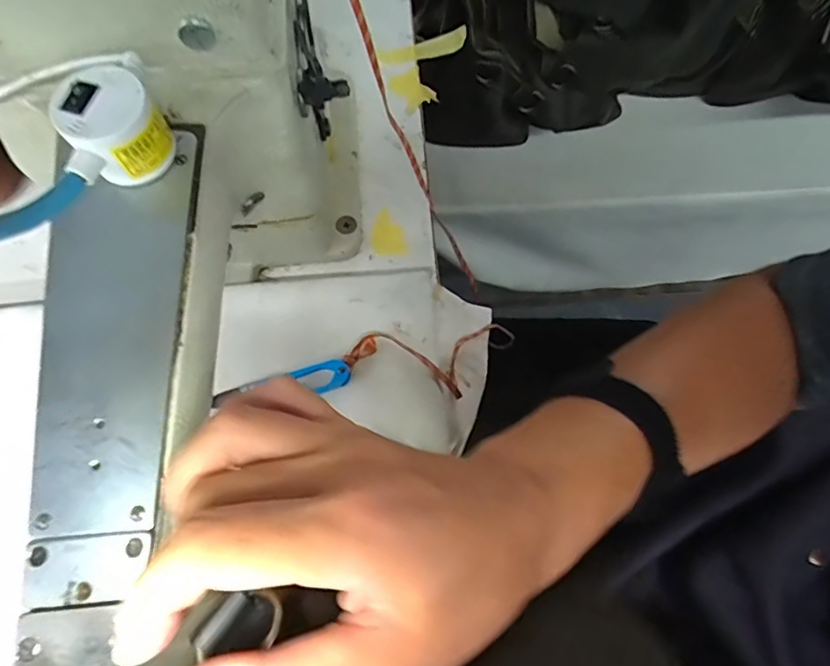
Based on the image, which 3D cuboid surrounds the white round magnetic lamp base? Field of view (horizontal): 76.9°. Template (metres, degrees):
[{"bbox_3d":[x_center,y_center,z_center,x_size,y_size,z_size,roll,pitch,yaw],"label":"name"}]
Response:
[{"bbox_3d":[-0.121,-0.083,0.211,0.035,0.027,0.038,0,75,1],"label":"white round magnetic lamp base"}]

